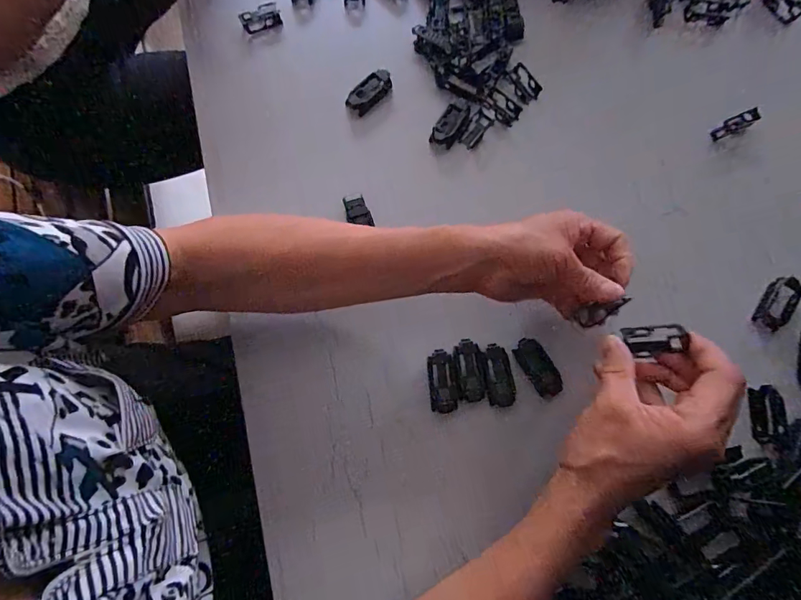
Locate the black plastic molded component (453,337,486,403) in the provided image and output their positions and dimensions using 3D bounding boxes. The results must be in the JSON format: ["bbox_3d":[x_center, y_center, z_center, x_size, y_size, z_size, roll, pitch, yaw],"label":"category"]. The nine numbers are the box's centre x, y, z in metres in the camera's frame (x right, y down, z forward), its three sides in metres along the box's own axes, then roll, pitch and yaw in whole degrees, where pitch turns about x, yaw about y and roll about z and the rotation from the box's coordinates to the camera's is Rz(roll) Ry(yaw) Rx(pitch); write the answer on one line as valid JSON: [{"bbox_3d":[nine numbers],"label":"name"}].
[{"bbox_3d":[0.057,0.059,0.360,0.023,0.005,0.050,-8,79,-3],"label":"black plastic molded component"}]

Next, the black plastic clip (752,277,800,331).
[{"bbox_3d":[0.328,0.003,0.376,0.025,0.006,0.052,32,79,5],"label":"black plastic clip"}]

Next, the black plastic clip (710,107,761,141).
[{"bbox_3d":[0.319,-0.167,0.414,0.042,0.012,0.013,-27,78,17],"label":"black plastic clip"}]

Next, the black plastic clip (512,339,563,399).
[{"bbox_3d":[0.115,0.056,0.361,0.023,0.005,0.050,-30,81,-7],"label":"black plastic clip"}]

